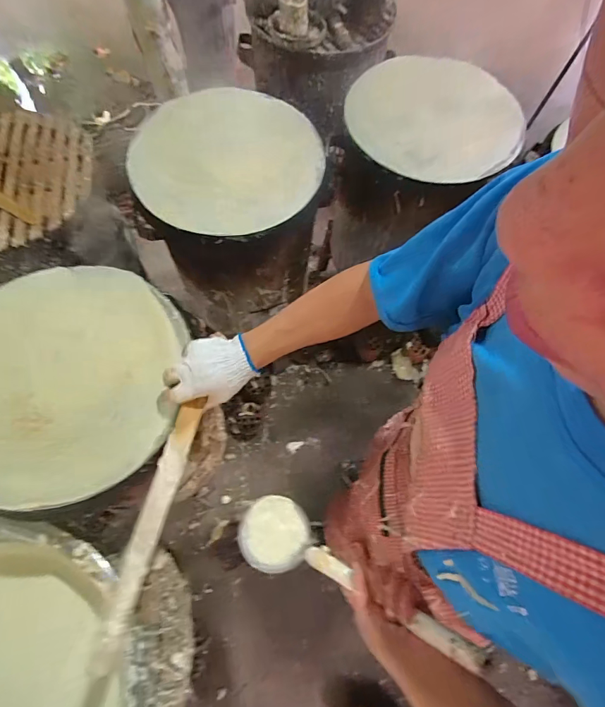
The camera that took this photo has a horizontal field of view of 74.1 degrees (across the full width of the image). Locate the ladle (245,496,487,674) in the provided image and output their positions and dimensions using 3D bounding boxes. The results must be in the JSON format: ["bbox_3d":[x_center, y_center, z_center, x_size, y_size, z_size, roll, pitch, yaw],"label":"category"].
[{"bbox_3d":[0.045,0.252,0.466,0.068,0.330,0.095,44,64,-32],"label":"ladle"}]

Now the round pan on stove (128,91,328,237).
[{"bbox_3d":[-0.143,-0.401,0.806,0.350,0.039,0.381,1,67,-1],"label":"round pan on stove"}]

